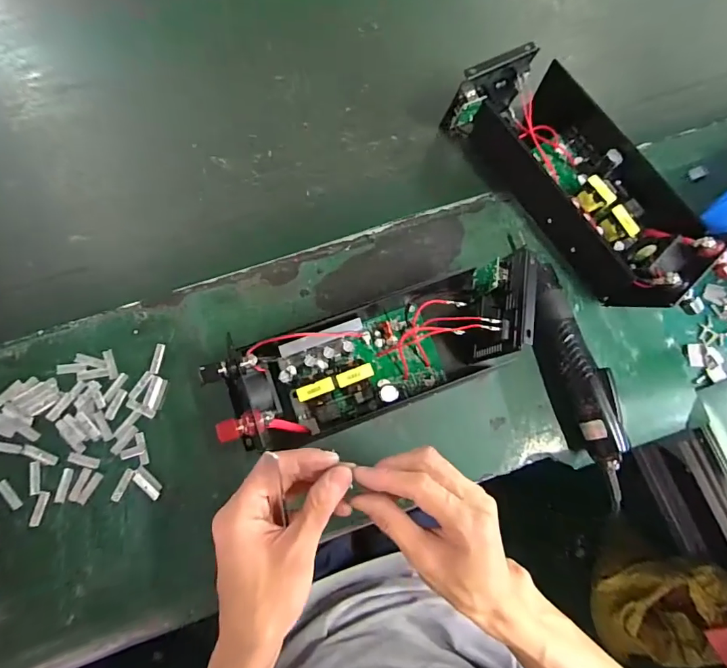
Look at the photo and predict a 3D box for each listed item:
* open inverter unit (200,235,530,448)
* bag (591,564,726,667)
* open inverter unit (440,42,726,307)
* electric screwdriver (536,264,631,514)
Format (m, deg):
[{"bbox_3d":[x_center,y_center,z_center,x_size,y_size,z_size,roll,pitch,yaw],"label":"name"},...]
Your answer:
[{"bbox_3d":[0.017,0.013,0.412,0.296,0.100,0.100,-20,76,-7],"label":"open inverter unit"},{"bbox_3d":[0.624,0.579,0.929,0.204,0.173,0.206,6,74,0],"label":"bag"},{"bbox_3d":[0.235,-0.170,0.478,0.118,0.085,0.313,-35,78,-10],"label":"open inverter unit"},{"bbox_3d":[0.214,0.047,0.440,0.045,0.038,0.246,-11,75,-4],"label":"electric screwdriver"}]

